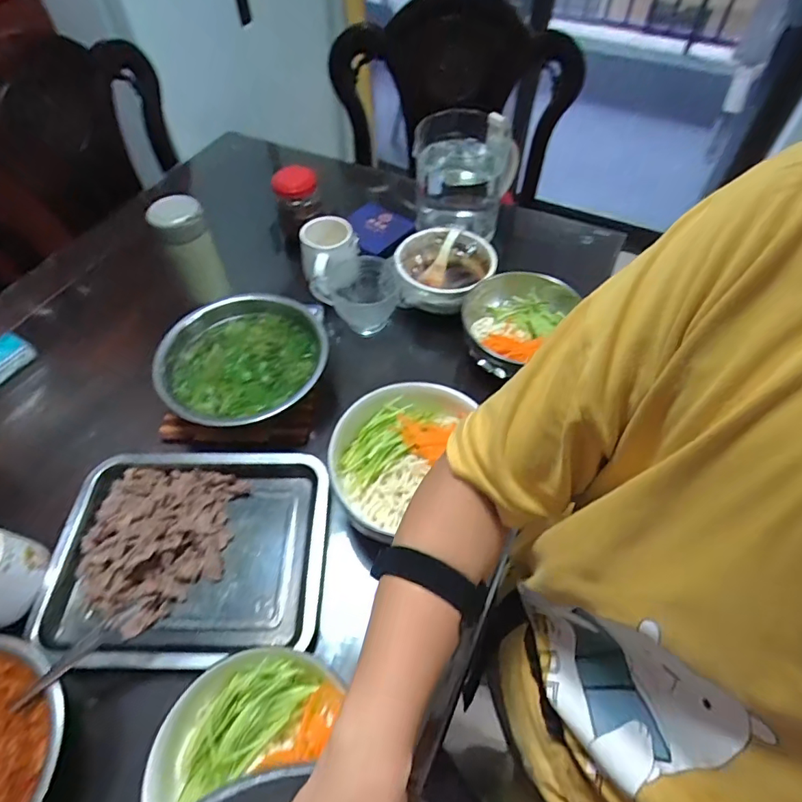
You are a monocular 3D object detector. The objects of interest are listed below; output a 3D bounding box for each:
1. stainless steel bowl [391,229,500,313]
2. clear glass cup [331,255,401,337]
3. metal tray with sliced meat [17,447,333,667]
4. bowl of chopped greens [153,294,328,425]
[{"bbox_3d":[0.068,-0.204,0.788,0.148,0.058,0.141,0,55,0],"label":"stainless steel bowl"},{"bbox_3d":[-0.055,-0.164,0.782,0.105,0.072,0.101,0,55,0],"label":"clear glass cup"},{"bbox_3d":[-0.242,0.170,0.574,0.298,0.041,0.235,0,55,0],"label":"metal tray with sliced meat"},{"bbox_3d":[-0.208,-0.053,0.677,0.218,0.080,0.208,0,55,0],"label":"bowl of chopped greens"}]

